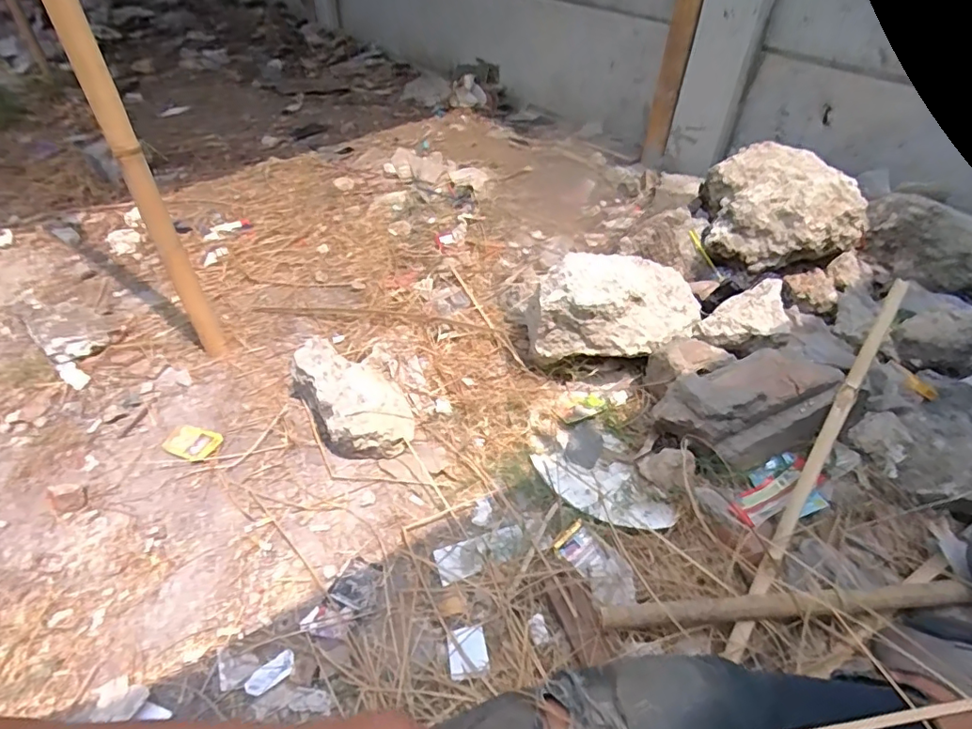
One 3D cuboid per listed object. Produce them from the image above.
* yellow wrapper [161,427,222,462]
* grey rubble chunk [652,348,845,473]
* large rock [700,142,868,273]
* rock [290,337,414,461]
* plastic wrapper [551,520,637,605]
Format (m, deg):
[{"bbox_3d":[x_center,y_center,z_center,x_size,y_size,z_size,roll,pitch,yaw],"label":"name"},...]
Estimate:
[{"bbox_3d":[-0.579,0.152,1.057,0.098,0.016,0.068,17,45,15],"label":"yellow wrapper"},{"bbox_3d":[0.472,0.079,0.969,0.290,0.126,0.164,-14,45,-17],"label":"grey rubble chunk"},{"bbox_3d":[0.666,-0.394,1.284,0.282,0.159,0.359,-6,43,-9],"label":"large rock"},{"bbox_3d":[-0.270,0.059,1.083,0.177,0.103,0.280,-28,51,-20],"label":"rock"},{"bbox_3d":[0.177,0.323,0.864,0.074,0.039,0.153,-24,49,-26],"label":"plastic wrapper"}]

